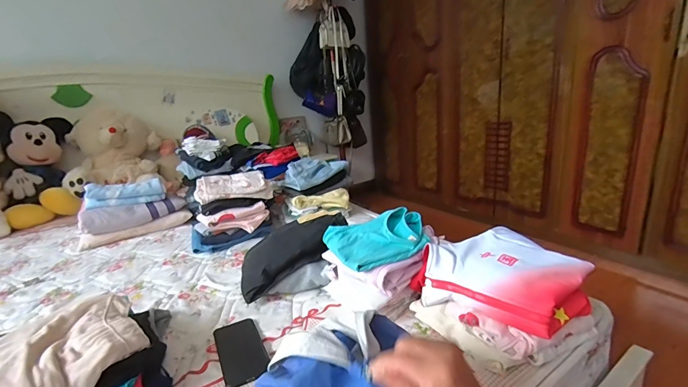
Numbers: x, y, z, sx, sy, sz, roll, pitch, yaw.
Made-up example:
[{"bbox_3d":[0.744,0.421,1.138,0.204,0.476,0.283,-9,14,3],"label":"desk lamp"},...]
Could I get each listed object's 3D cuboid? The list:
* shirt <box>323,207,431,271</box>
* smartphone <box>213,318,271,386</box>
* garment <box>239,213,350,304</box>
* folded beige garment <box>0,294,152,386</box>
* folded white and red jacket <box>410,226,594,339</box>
[{"bbox_3d":[0.075,0.089,0.759,0.197,0.054,0.172,-10,18,-20],"label":"shirt"},{"bbox_3d":[-0.187,0.286,0.644,0.080,0.014,0.154,-12,19,-25],"label":"smartphone"},{"bbox_3d":[-0.133,0.128,0.891,0.291,0.059,0.219,-35,24,-9],"label":"garment"},{"bbox_3d":[-0.411,0.235,0.534,0.175,0.051,0.227,-20,23,-41],"label":"folded beige garment"},{"bbox_3d":[0.297,0.156,0.671,0.234,0.087,0.251,-16,21,-34],"label":"folded white and red jacket"}]

